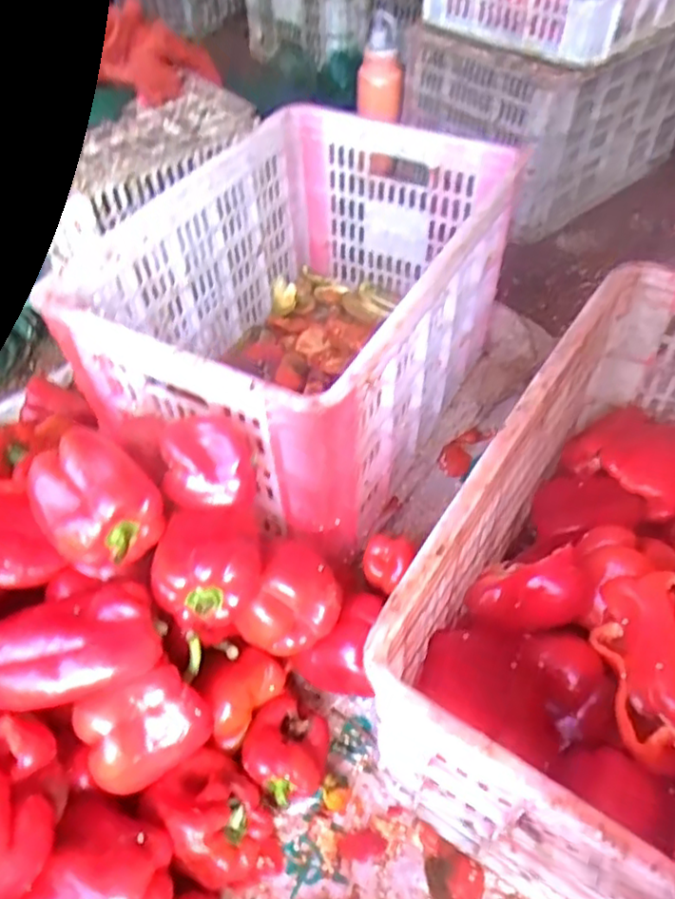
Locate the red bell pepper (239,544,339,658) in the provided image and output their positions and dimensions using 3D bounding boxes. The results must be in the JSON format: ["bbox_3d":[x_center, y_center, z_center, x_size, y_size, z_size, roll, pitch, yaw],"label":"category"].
[{"bbox_3d":[-0.040,0.139,0.611,0.075,0.071,0.100,25,55,20],"label":"red bell pepper"}]

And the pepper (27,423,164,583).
[{"bbox_3d":[-0.213,0.051,0.567,0.114,0.087,0.086,36,60,27],"label":"pepper"}]

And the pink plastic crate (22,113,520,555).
[{"bbox_3d":[-0.039,-0.173,0.831,0.365,0.283,0.506,22,54,18],"label":"pink plastic crate"}]

